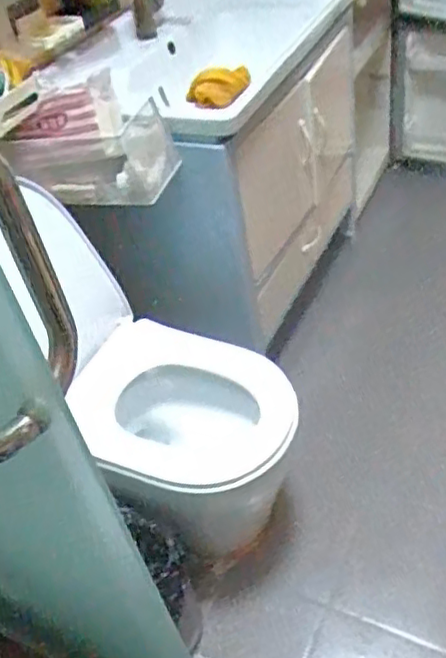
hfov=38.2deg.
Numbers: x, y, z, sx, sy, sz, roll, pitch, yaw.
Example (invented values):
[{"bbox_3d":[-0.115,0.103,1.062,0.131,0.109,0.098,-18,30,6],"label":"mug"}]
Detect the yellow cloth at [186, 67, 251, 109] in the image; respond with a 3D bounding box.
[{"bbox_3d":[-0.003,-0.497,1.316,0.134,0.076,0.063,-26,47,-37],"label":"yellow cloth"}]

